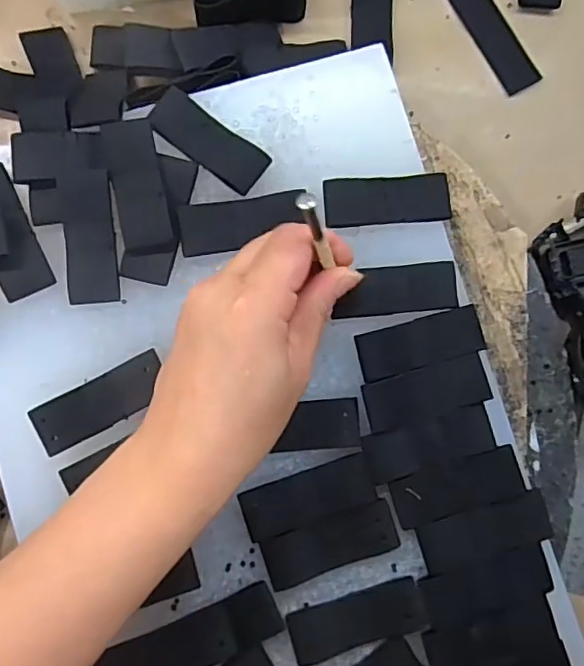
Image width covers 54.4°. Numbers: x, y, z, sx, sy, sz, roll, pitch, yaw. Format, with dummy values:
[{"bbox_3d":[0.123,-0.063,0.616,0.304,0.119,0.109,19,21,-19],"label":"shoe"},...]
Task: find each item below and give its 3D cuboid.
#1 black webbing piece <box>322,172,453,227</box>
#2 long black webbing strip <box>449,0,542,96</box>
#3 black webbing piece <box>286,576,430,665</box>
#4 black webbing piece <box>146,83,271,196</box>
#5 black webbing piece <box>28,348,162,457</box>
[{"bbox_3d":[0.051,-0.071,0.305,0.067,0.004,0.025,-5,85,-4],"label":"black webbing piece"},{"bbox_3d":[0.114,-0.208,0.356,0.027,0.008,0.126,-31,87,-6],"label":"long black webbing strip"},{"bbox_3d":[0.032,0.143,0.281,0.066,0.005,0.026,-14,85,-5],"label":"black webbing piece"},{"bbox_3d":[-0.044,-0.101,0.300,0.064,0.006,0.026,36,83,0],"label":"black webbing piece"},{"bbox_3d":[-0.095,0.035,0.284,0.065,0.004,0.025,-28,87,-6],"label":"black webbing piece"}]

